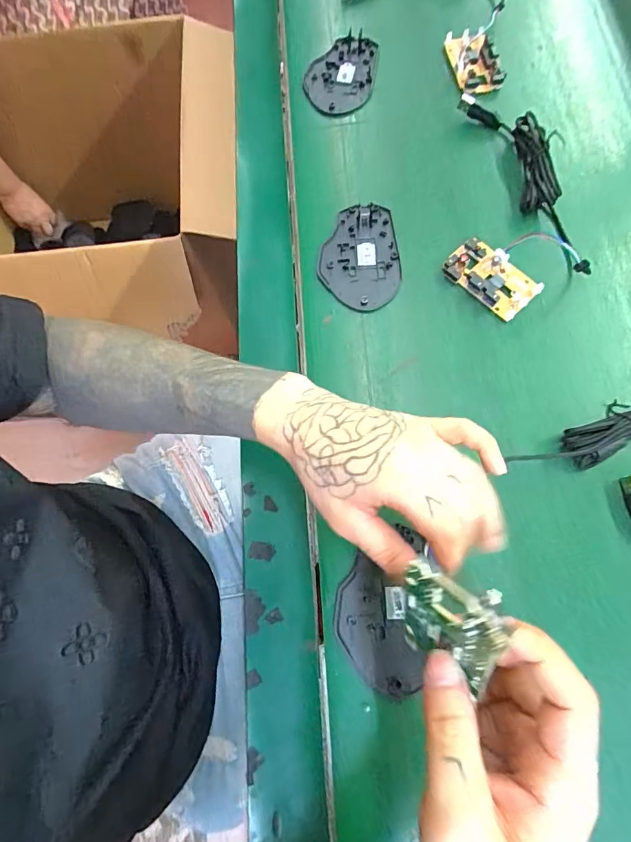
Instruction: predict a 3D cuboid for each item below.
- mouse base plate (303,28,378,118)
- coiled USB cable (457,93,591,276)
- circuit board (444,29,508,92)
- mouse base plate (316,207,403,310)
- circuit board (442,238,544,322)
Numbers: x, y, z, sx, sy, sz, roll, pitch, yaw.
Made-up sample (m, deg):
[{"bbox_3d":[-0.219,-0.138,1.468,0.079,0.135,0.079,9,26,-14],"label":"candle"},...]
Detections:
[{"bbox_3d":[0.027,-0.372,0.457,0.070,0.009,0.104,12,74,5],"label":"mouse base plate"},{"bbox_3d":[0.204,-0.233,0.400,0.046,0.020,0.216,-18,73,-4],"label":"coiled USB cable"},{"bbox_3d":[0.167,-0.384,0.451,0.044,0.012,0.082,-13,73,-2],"label":"circuit board"},{"bbox_3d":[0.040,-0.150,0.390,0.072,0.005,0.107,1,73,2],"label":"mouse base plate"},{"bbox_3d":[0.154,-0.126,0.374,0.077,0.012,0.046,42,79,13],"label":"circuit board"}]

